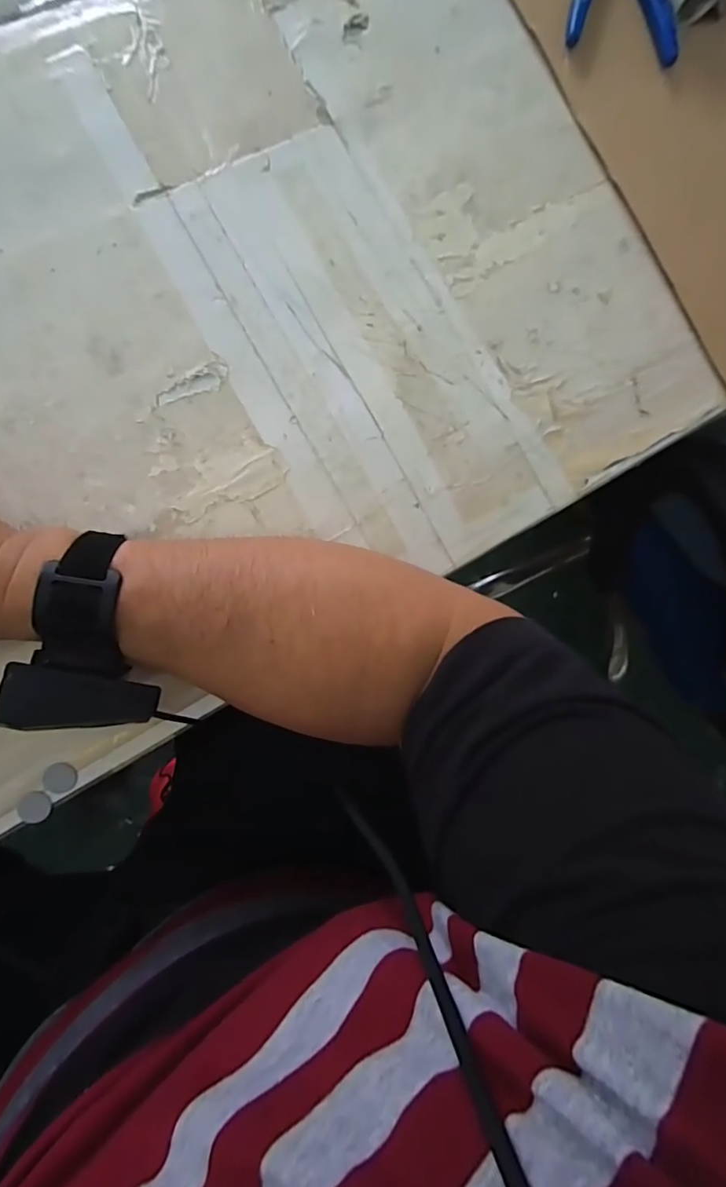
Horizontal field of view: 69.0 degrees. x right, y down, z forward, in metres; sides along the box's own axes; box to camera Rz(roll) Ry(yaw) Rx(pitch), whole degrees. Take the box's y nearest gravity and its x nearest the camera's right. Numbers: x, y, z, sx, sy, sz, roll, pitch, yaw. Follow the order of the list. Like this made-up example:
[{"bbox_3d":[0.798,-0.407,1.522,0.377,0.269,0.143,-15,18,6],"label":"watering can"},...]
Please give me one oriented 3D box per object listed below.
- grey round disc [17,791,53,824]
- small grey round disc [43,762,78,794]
[{"bbox_3d":[-0.189,0.124,0.306,0.016,0.005,0.019,23,84,-7],"label":"grey round disc"},{"bbox_3d":[-0.175,0.107,0.306,0.019,0.004,0.017,-26,92,-9],"label":"small grey round disc"}]

